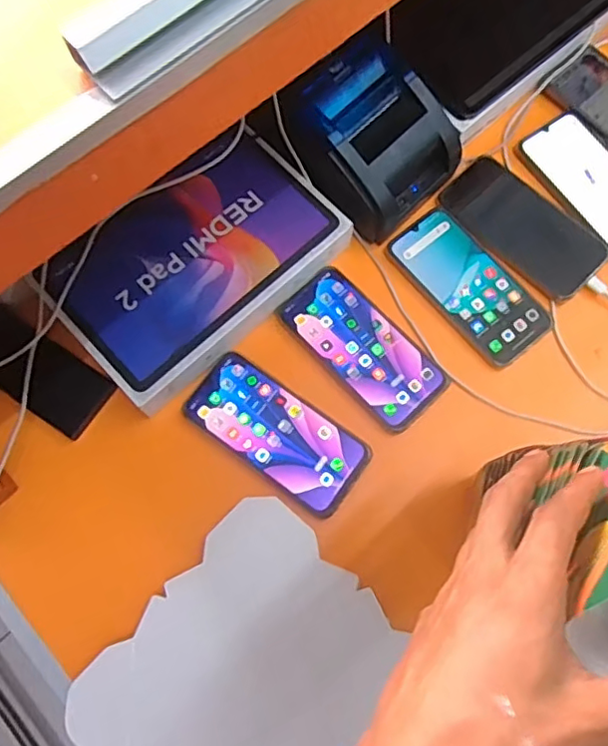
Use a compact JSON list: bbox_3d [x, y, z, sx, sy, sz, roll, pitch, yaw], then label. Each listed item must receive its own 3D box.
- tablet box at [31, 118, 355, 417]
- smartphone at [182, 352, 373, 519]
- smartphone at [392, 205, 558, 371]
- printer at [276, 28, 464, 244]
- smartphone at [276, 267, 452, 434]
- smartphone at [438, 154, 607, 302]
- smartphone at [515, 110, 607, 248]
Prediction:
[{"bbox_3d":[-0.101,-0.109,0.555,0.258,0.043,0.168,-41,77,-11],"label":"tablet box"},{"bbox_3d":[-0.026,0.054,0.529,0.170,0.004,0.076,35,76,10],"label":"smartphone"},{"bbox_3d":[0.165,-0.090,0.574,0.080,0.011,0.169,-38,77,-11],"label":"smartphone"},{"bbox_3d":[0.066,-0.228,0.563,0.143,0.100,0.127,44,78,12],"label":"printer"},{"bbox_3d":[0.057,-0.026,0.555,0.080,0.007,0.167,-41,77,-11],"label":"smartphone"},{"bbox_3d":[0.225,-0.151,0.590,0.083,0.011,0.167,-42,77,-11],"label":"smartphone"},{"bbox_3d":[0.306,-0.198,0.600,0.084,0.006,0.167,-32,76,-9],"label":"smartphone"}]

